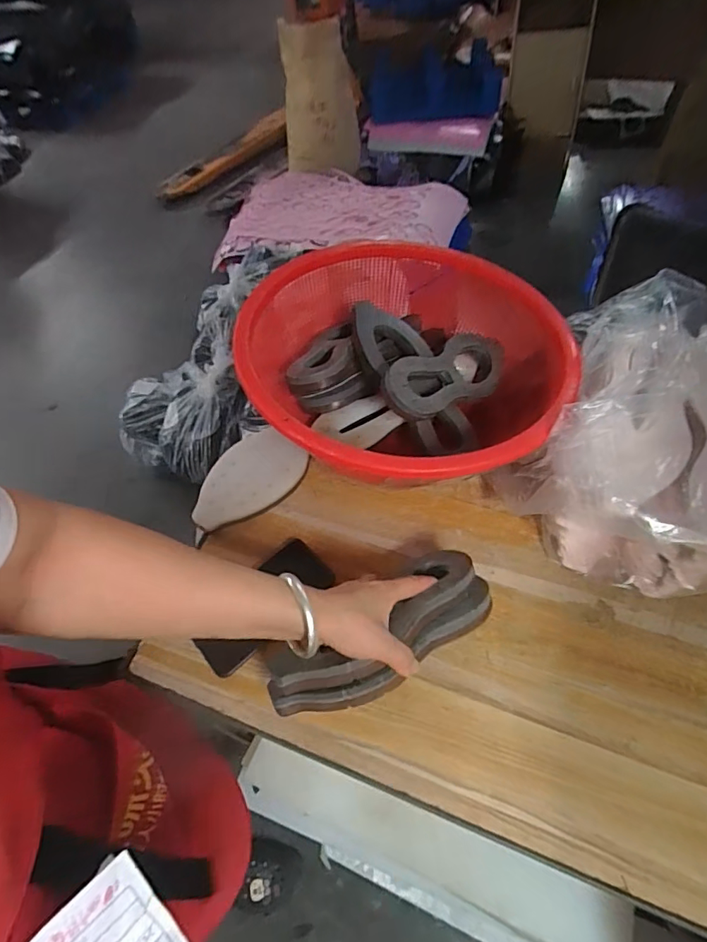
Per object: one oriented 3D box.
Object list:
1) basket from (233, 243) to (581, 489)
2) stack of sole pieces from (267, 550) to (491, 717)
[{"bbox_3d":[0.063,-0.122,0.613,0.360,0.136,0.376,-7,54,-1],"label":"basket"},{"bbox_3d":[0.029,0.149,0.452,0.223,0.052,0.086,-25,56,-20],"label":"stack of sole pieces"}]

